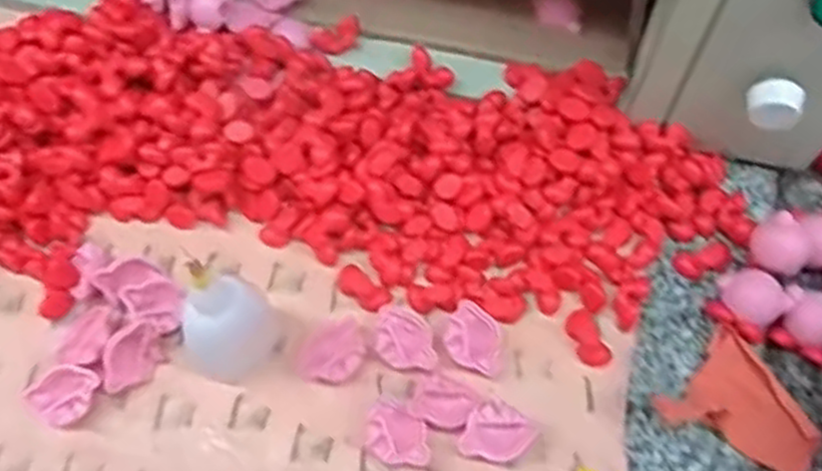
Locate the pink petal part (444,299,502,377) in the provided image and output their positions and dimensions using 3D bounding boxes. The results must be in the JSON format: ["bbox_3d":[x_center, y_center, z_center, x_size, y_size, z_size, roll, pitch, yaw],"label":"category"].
[{"bbox_3d":[0.032,0.052,0.395,0.027,0.012,0.036,1,64,1],"label":"pink petal part"}]

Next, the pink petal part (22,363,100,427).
[{"bbox_3d":[-0.170,0.078,0.384,0.029,0.014,0.030,36,69,17],"label":"pink petal part"}]

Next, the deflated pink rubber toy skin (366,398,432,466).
[{"bbox_3d":[-0.006,0.096,0.371,0.034,0.010,0.026,25,73,18],"label":"deflated pink rubber toy skin"}]

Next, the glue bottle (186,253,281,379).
[{"bbox_3d":[-0.088,0.042,0.366,0.031,0.084,0.042,39,70,18],"label":"glue bottle"}]

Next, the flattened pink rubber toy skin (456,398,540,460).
[{"bbox_3d":[0.040,0.097,0.376,0.028,0.010,0.032,41,71,18],"label":"flattened pink rubber toy skin"}]

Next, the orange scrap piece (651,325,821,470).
[{"bbox_3d":[0.163,0.089,0.374,0.066,0.028,0.073,-39,69,-17],"label":"orange scrap piece"}]

